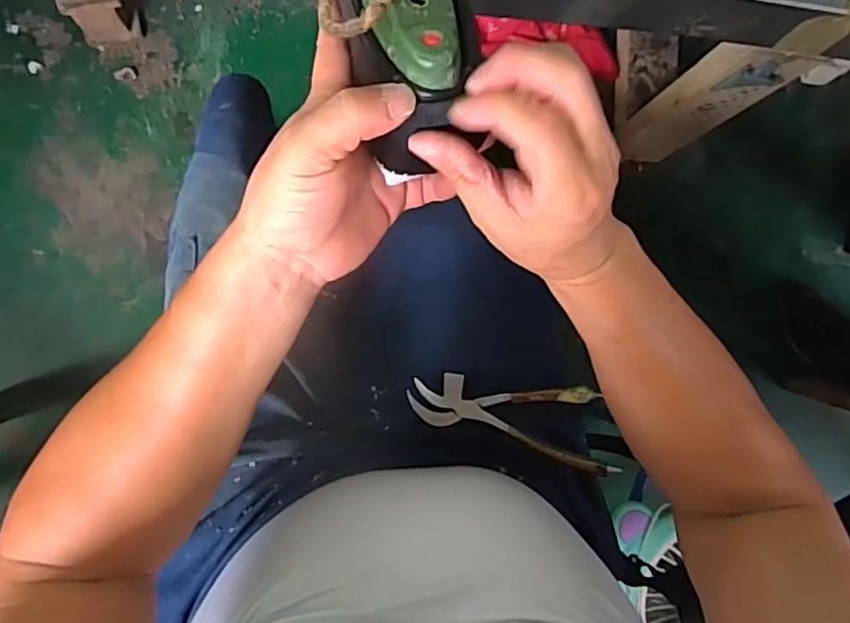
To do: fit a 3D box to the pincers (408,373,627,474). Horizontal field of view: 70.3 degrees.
[{"bbox_3d":[0.083,0.088,0.541,0.187,0.031,0.068,17,85,-7],"label":"pincers"}]

